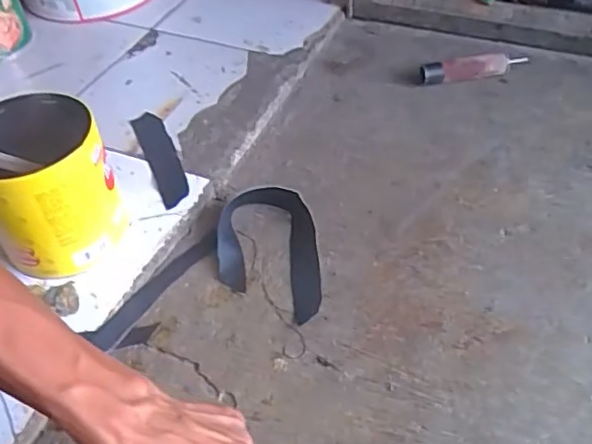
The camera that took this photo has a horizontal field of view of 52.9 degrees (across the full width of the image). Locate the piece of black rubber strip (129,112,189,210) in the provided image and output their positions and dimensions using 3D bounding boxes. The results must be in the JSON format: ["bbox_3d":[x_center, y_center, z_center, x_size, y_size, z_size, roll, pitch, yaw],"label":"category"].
[{"bbox_3d":[-0.187,-0.090,0.830,0.043,0.010,0.198,-21,49,-14],"label":"piece of black rubber strip"}]

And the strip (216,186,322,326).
[{"bbox_3d":[-0.035,0.034,0.699,0.118,0.025,0.193,-6,47,0],"label":"strip"}]

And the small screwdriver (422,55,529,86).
[{"bbox_3d":[0.279,-0.240,0.936,0.165,0.035,0.031,-9,47,-3],"label":"small screwdriver"}]

